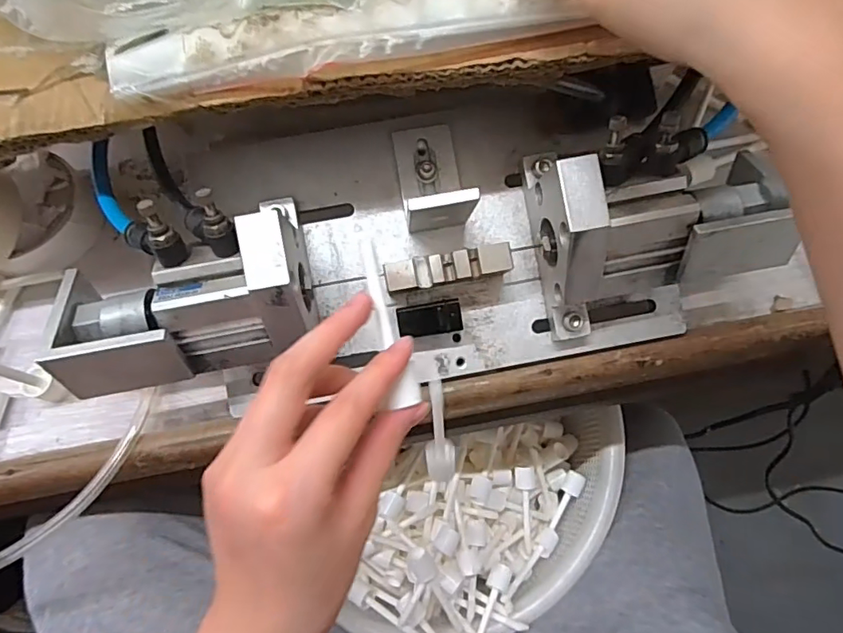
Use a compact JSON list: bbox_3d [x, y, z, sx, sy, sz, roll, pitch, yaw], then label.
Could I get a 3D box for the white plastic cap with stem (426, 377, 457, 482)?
[{"bbox_3d":[0.012,0.072,0.329,0.019,0.083,0.012,-3,35,0],"label":"white plastic cap with stem"}]

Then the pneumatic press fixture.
[{"bbox_3d":[-0.006,-0.044,0.297,0.364,0.094,0.143,-10,71,-2],"label":"pneumatic press fixture"}]

